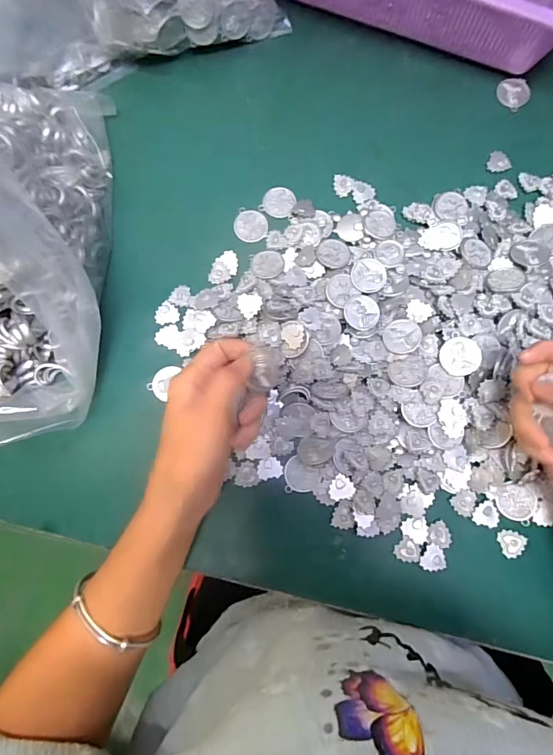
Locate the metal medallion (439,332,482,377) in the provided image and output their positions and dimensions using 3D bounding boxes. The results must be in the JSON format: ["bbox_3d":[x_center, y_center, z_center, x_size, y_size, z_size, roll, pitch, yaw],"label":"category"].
[{"bbox_3d":[0.142,-0.017,0.342,0.029,0.006,0.030,-2,85,21],"label":"metal medallion"}]

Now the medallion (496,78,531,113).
[{"bbox_3d":[0.219,-0.263,0.408,0.029,0.004,0.031,-37,83,-5],"label":"medallion"}]

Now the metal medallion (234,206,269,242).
[{"bbox_3d":[-0.022,-0.133,0.386,0.029,0.004,0.028,0,81,0],"label":"metal medallion"}]

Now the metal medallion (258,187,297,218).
[{"bbox_3d":[0.002,-0.156,0.391,0.028,0.004,0.028,19,82,3],"label":"metal medallion"}]

